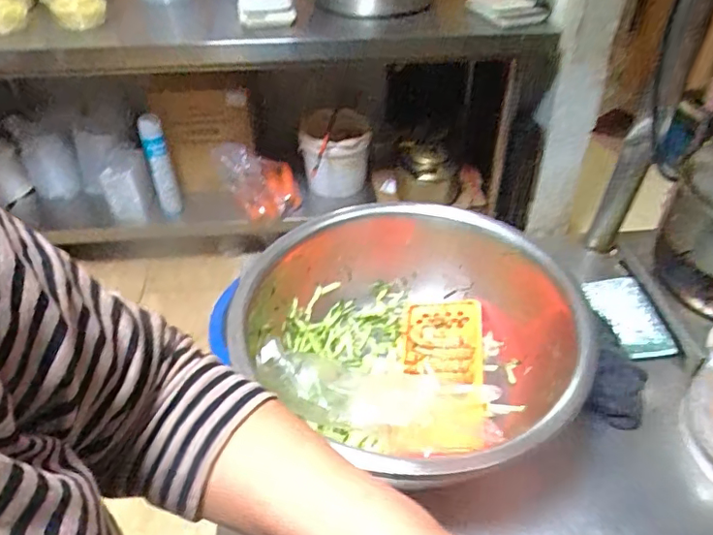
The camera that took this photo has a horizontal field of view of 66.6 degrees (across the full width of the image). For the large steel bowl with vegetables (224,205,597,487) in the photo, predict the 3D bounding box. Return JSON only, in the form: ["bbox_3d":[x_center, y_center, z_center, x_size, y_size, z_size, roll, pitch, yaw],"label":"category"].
[{"bbox_3d":[0.057,0.065,0.560,0.317,0.129,0.293,-1,41,1],"label":"large steel bowl with vegetables"}]

